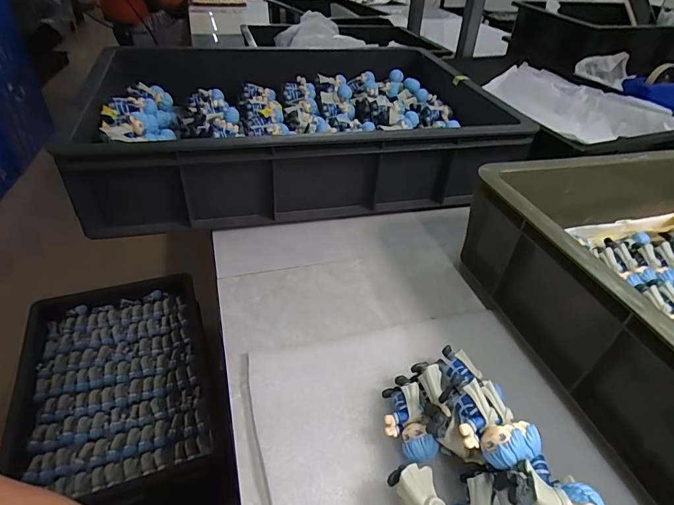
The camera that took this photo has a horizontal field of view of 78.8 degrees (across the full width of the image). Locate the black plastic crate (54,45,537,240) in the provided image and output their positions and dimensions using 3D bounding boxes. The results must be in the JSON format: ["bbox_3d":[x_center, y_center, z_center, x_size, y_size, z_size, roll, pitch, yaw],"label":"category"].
[{"bbox_3d":[-0.055,-0.227,0.678,0.588,0.130,0.455,-6,40,-12],"label":"black plastic crate"}]

